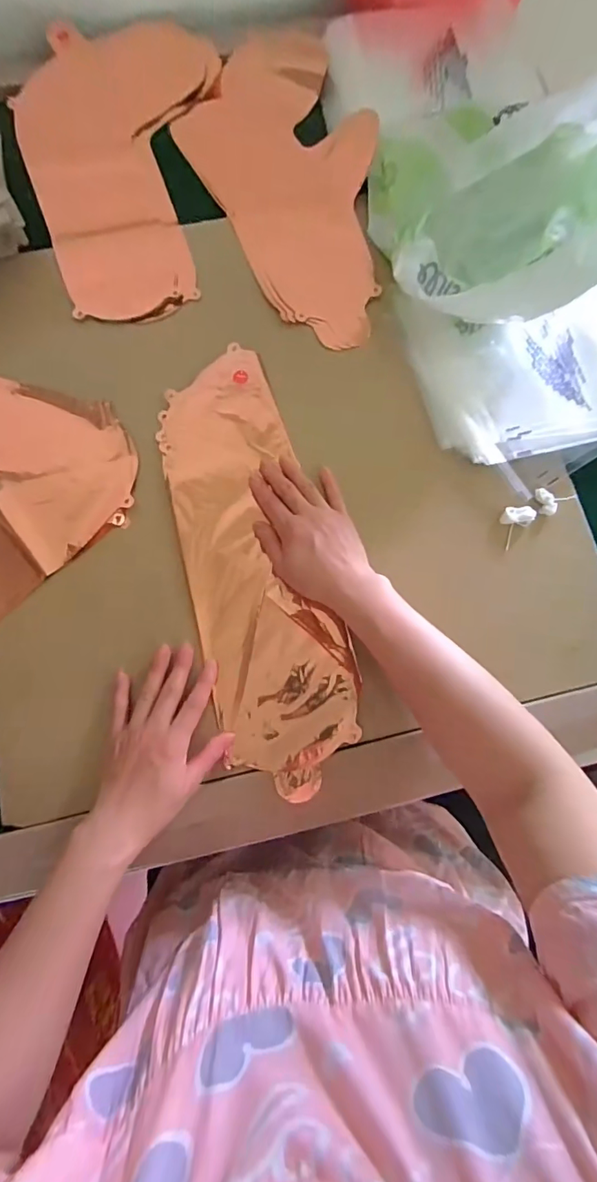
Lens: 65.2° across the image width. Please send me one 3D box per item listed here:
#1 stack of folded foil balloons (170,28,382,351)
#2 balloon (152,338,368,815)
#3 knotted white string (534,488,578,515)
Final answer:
[{"bbox_3d":[-0.006,-0.480,0.542,0.197,0.027,0.443,-19,79,-5],"label":"stack of folded foil balloons"},{"bbox_3d":[-0.041,-0.029,0.449,0.130,0.011,0.419,-13,81,-4],"label":"balloon"},{"bbox_3d":[0.258,-0.087,0.465,0.044,0.009,0.025,8,78,0],"label":"knotted white string"}]

